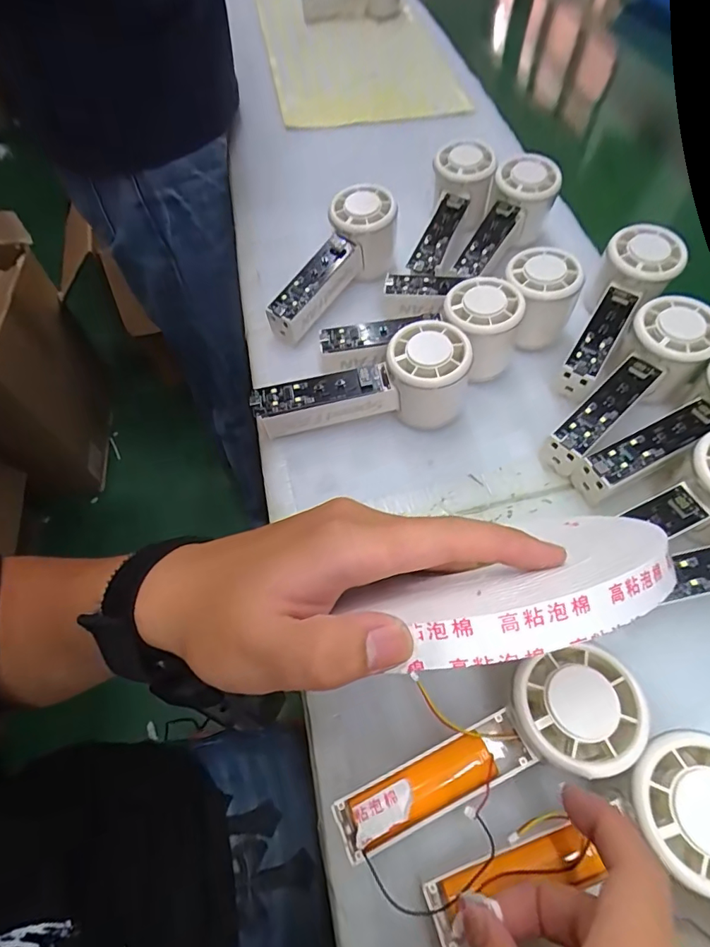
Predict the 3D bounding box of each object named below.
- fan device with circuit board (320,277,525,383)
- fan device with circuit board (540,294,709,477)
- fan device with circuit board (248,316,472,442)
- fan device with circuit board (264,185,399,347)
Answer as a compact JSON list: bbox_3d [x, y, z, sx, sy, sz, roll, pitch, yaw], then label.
[{"bbox_3d":[0.052,-0.103,0.363,0.150,0.053,0.060,-13,61,-7],"label":"fan device with circuit board"},{"bbox_3d":[0.197,-0.060,0.340,0.148,0.057,0.054,-41,68,-20],"label":"fan device with circuit board"},{"bbox_3d":[0.004,-0.065,0.343,0.153,0.055,0.056,-7,61,-4],"label":"fan device with circuit board"},{"bbox_3d":[-0.016,-0.179,0.410,0.057,0.058,0.149,27,64,14],"label":"fan device with circuit board"}]

